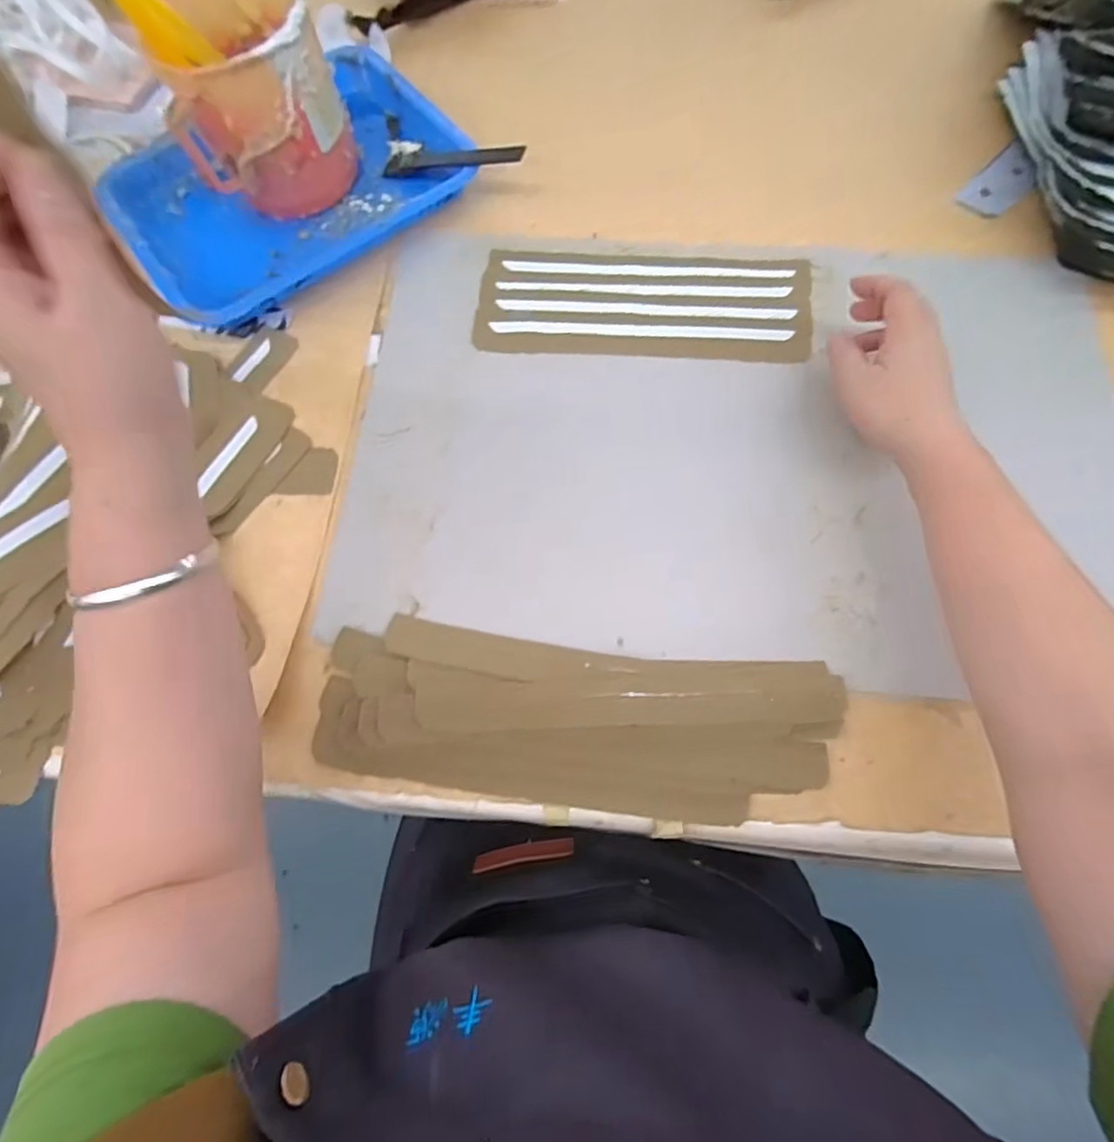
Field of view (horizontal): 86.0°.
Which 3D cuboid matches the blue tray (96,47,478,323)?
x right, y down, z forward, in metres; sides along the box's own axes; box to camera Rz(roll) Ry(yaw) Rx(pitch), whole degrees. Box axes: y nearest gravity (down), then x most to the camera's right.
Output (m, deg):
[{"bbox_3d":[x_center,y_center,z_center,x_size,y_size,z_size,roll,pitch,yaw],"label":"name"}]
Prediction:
[{"bbox_3d":[-0.232,-0.337,0.521,0.286,0.034,0.206,-33,74,-9],"label":"blue tray"}]

